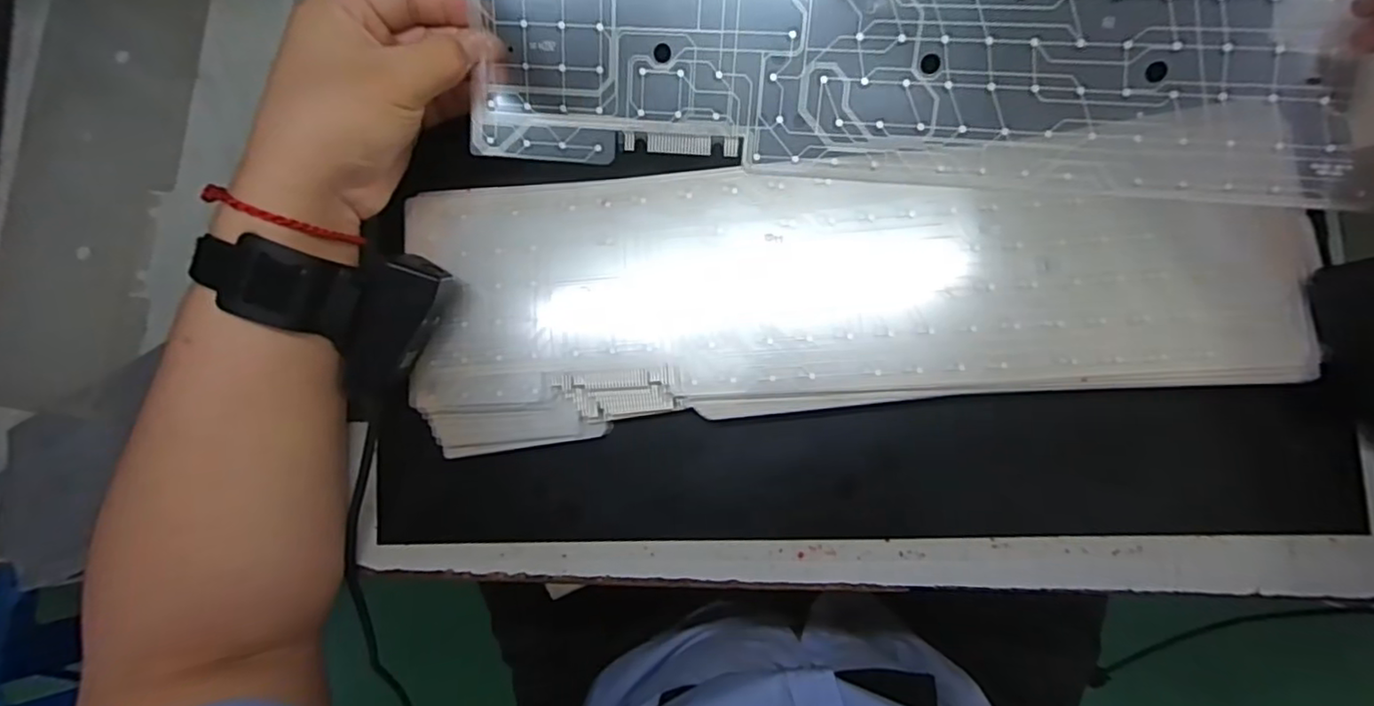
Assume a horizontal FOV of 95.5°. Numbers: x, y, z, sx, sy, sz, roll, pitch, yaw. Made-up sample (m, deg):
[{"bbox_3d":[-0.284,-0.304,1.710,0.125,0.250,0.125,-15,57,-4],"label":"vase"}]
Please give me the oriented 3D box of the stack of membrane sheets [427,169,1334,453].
[{"bbox_3d":[0.066,-0.031,0.309,0.406,0.023,0.128,-4,83,7],"label":"stack of membrane sheets"}]

